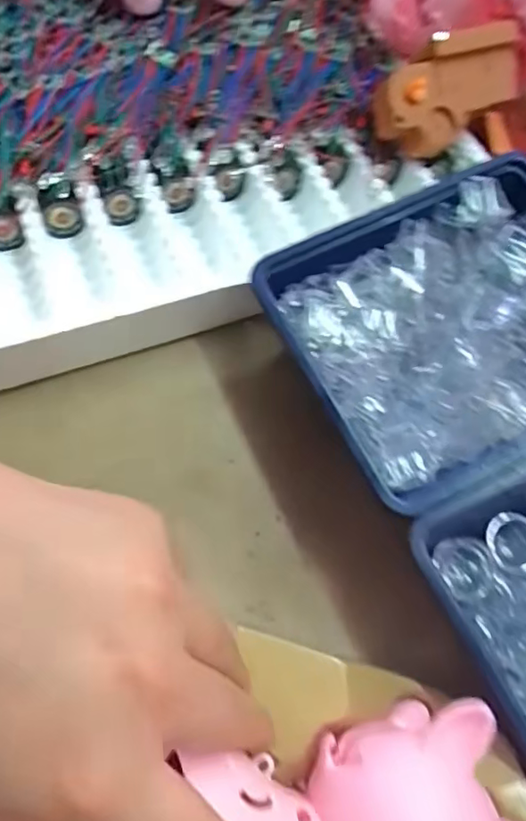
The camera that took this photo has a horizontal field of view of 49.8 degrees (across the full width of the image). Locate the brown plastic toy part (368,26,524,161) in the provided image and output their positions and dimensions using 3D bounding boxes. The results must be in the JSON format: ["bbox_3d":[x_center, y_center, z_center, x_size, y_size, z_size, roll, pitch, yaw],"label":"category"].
[{"bbox_3d":[0.116,-0.193,0.343,0.095,0.050,0.038,-22,68,-15],"label":"brown plastic toy part"}]

